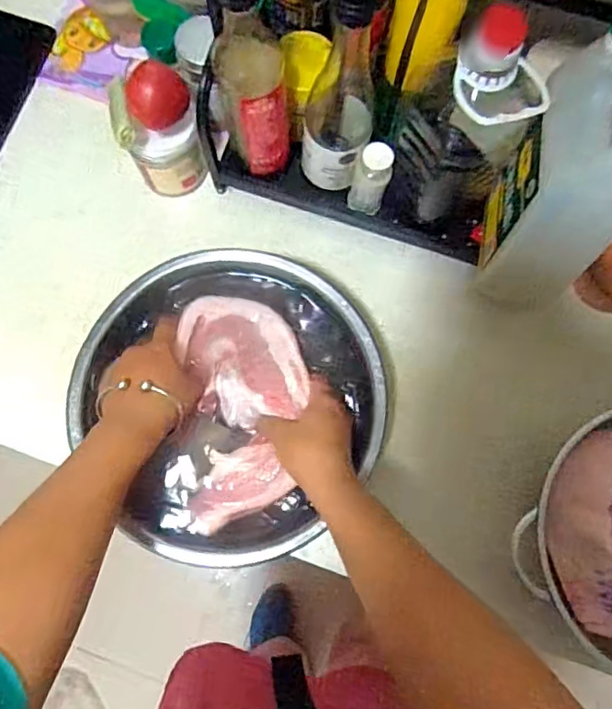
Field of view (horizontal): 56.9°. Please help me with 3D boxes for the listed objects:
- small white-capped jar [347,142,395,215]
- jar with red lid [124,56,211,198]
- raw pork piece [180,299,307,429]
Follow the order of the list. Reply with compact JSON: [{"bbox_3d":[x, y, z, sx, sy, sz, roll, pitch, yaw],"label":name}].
[{"bbox_3d":[0.069,-0.186,0.590,0.036,0.095,0.033,0,78,0],"label":"small white-capped jar"},{"bbox_3d":[-0.148,-0.226,0.592,0.077,0.141,0.061,-15,78,-3],"label":"jar with red lid"},{"bbox_3d":[-0.060,-0.001,0.552,0.105,0.034,0.137,-18,78,-4],"label":"raw pork piece"}]

